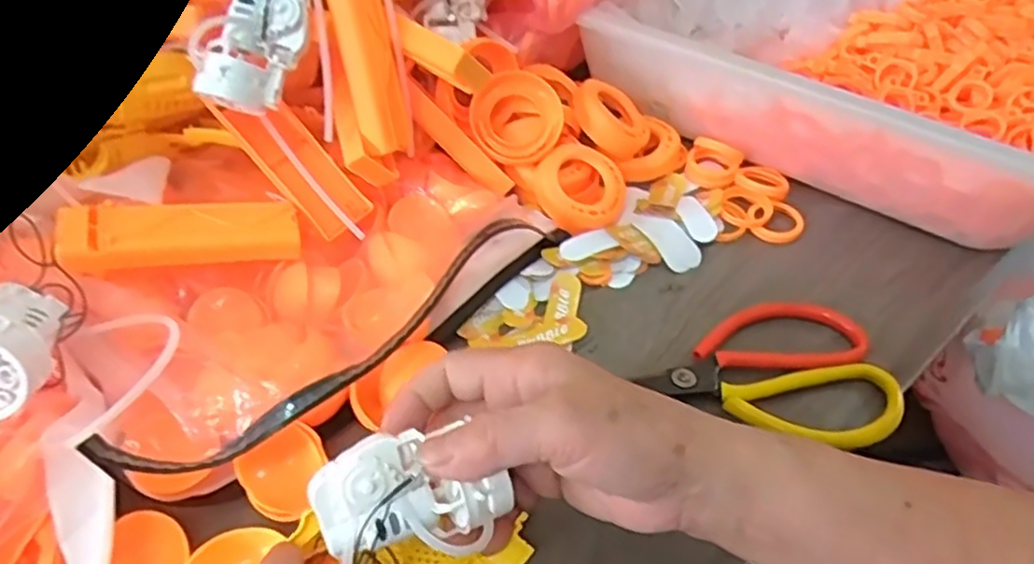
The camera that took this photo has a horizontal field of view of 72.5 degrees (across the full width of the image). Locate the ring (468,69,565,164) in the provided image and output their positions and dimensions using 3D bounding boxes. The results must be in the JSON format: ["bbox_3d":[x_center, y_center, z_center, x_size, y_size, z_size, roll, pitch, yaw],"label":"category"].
[{"bbox_3d":[-0.001,-0.103,0.446,0.058,0.016,0.056,1,84,-6],"label":"ring"}]

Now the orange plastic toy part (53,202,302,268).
[{"bbox_3d":[-0.168,-0.025,0.358,0.109,0.018,0.033,-3,46,-25],"label":"orange plastic toy part"}]

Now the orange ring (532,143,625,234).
[{"bbox_3d":[0.039,-0.058,0.446,0.056,0.019,0.056,7,63,-15],"label":"orange ring"}]

